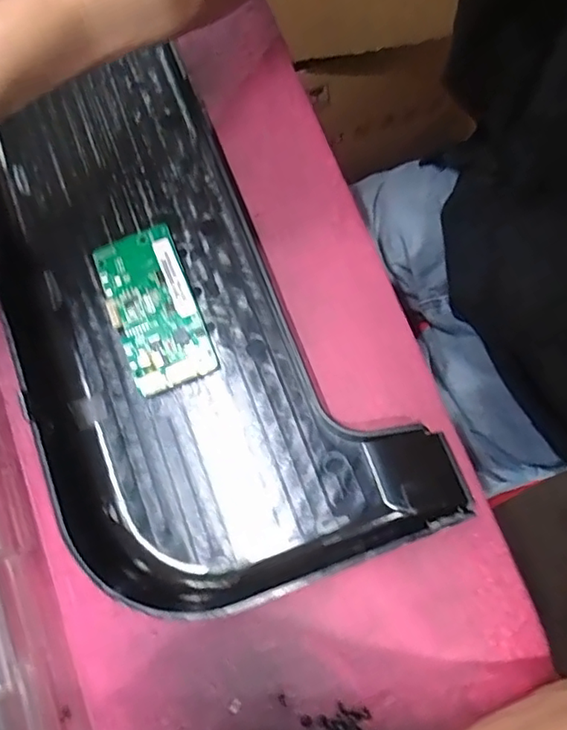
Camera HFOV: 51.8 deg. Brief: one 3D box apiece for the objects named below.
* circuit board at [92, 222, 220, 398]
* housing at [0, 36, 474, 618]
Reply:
[{"bbox_3d":[-0.075,-0.033,0.337,0.048,0.007,0.095,-23,74,1],"label":"circuit board"},{"bbox_3d":[-0.083,-0.112,0.347,0.208,0.046,0.489,-21,74,1],"label":"housing"}]

